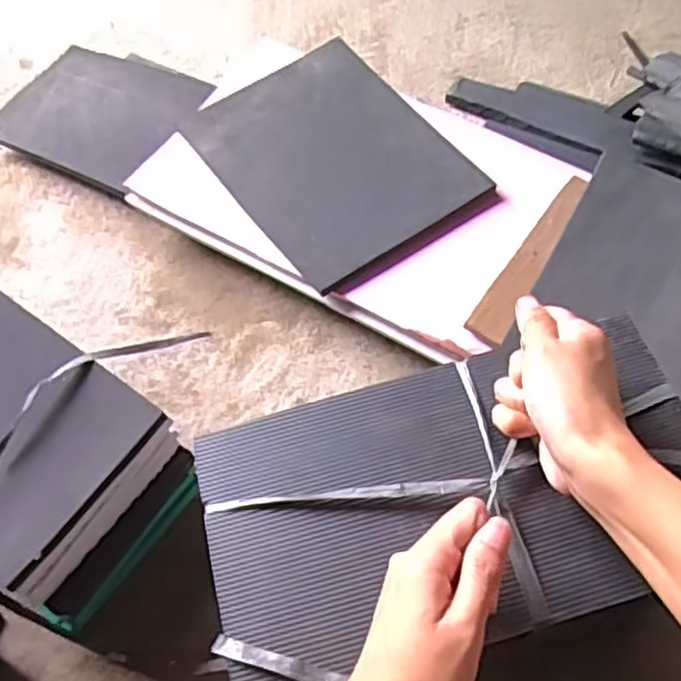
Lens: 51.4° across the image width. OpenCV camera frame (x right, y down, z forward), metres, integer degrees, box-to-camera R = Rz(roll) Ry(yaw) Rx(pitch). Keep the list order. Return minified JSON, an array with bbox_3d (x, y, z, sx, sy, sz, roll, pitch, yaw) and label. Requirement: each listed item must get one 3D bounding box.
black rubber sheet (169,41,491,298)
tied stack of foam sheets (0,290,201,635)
[{"bbox_3d":[-0.009,-0.195,0.747,0.208,0.017,0.282,-34,64,-11],"label":"black rubber sheet"},{"bbox_3d":[-0.279,0.081,0.591,0.286,0.166,0.171,33,67,19],"label":"tied stack of foam sheets"}]

